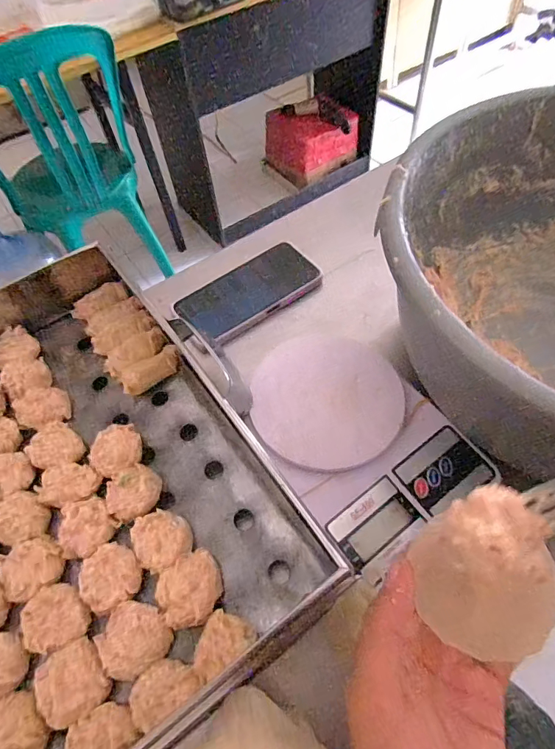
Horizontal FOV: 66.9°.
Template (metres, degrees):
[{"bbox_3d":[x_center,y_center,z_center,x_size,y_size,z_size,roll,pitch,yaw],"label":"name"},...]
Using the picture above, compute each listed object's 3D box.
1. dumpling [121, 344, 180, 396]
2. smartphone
[{"bbox_3d":[-0.121,-0.003,0.404,0.059,0.016,0.026,-28,61,-14],"label":"dumpling"},{"bbox_3d":[-0.029,-0.096,0.482,0.155,0.014,0.084,-35,63,-18],"label":"smartphone"}]

